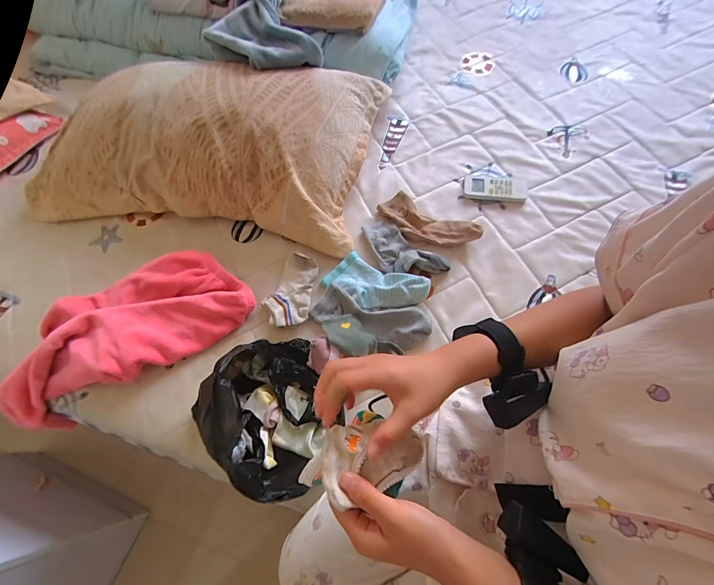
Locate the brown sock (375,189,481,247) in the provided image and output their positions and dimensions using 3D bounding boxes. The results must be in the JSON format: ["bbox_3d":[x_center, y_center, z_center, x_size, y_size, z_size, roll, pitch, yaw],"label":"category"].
[{"bbox_3d":[0.142,-0.142,0.674,0.204,0.032,0.076,30,71,14],"label":"brown sock"}]

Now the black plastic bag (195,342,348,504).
[{"bbox_3d":[-0.122,0.169,0.489,0.206,0.116,0.198,41,74,17],"label":"black plastic bag"}]

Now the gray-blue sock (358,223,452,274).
[{"bbox_3d":[0.085,-0.081,0.644,0.177,0.026,0.082,37,73,16],"label":"gray-blue sock"}]

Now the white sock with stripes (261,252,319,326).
[{"bbox_3d":[-0.125,-0.004,0.626,0.082,0.031,0.138,8,67,5],"label":"white sock with stripes"}]

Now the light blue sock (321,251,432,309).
[{"bbox_3d":[0.035,-0.018,0.609,0.180,0.037,0.085,25,70,12],"label":"light blue sock"}]

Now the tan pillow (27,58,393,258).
[{"bbox_3d":[-0.321,-0.339,0.707,0.695,0.156,0.423,8,67,6],"label":"tan pillow"}]

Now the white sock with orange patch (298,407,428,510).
[{"bbox_3d":[0.013,0.152,0.312,0.129,0.023,0.070,13,62,-30],"label":"white sock with orange patch"}]

